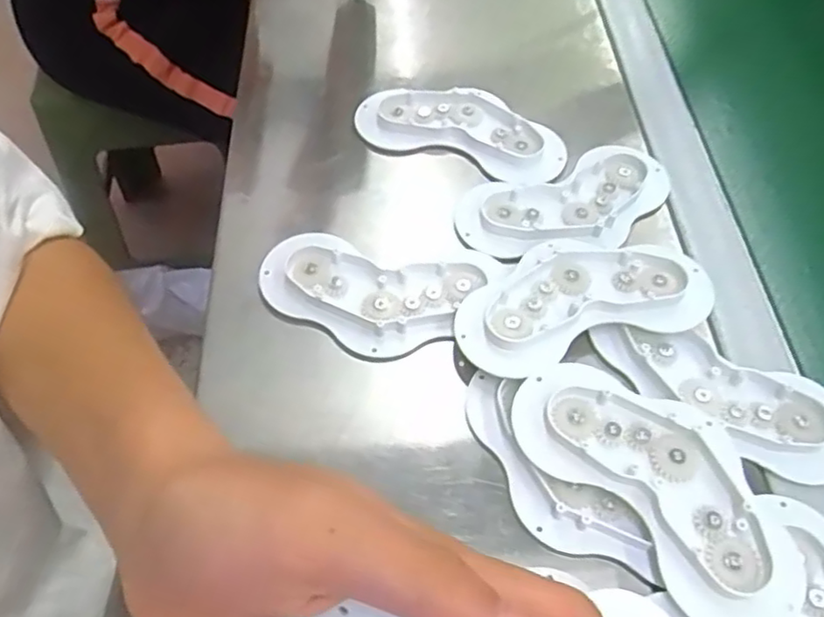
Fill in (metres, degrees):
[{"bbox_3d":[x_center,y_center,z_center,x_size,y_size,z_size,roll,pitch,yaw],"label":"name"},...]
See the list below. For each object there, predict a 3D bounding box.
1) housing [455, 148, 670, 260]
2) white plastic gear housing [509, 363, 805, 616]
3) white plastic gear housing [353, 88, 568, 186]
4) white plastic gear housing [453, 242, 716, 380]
[{"bbox_3d":[0.104,-0.068,0.438,0.145,0.017,0.067,-16,58,-10],"label":"housing"},{"bbox_3d":[0.120,0.081,0.320,0.078,0.021,0.146,-34,63,-20],"label":"white plastic gear housing"},{"bbox_3d":[0.035,-0.129,0.475,0.147,0.017,0.066,20,59,13],"label":"white plastic gear housing"},{"bbox_3d":[0.095,-0.008,0.379,0.144,0.013,0.075,-16,58,-10],"label":"white plastic gear housing"}]

